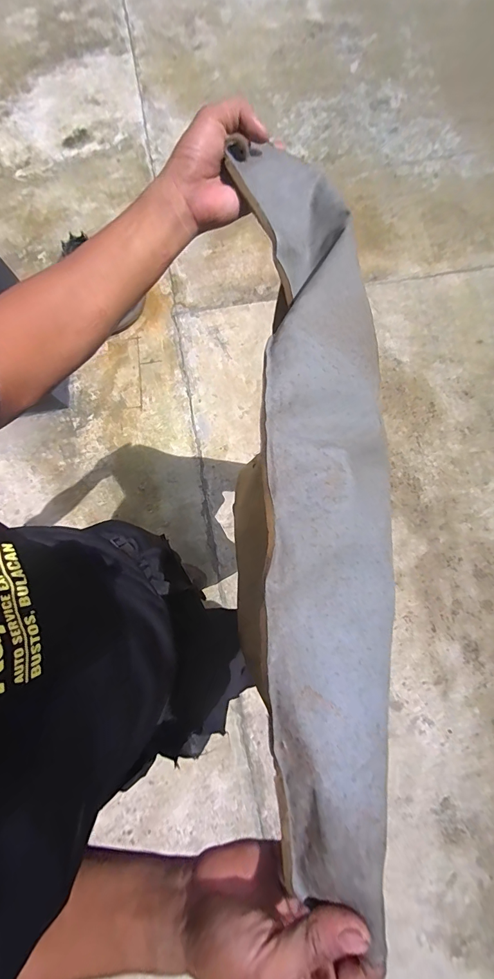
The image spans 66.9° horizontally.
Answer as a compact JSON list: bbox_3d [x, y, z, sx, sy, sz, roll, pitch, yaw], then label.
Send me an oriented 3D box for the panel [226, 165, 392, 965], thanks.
[{"bbox_3d":[0.057,-0.047,0.329,0.132,0.063,0.640,1,76,0],"label":"panel"}]

